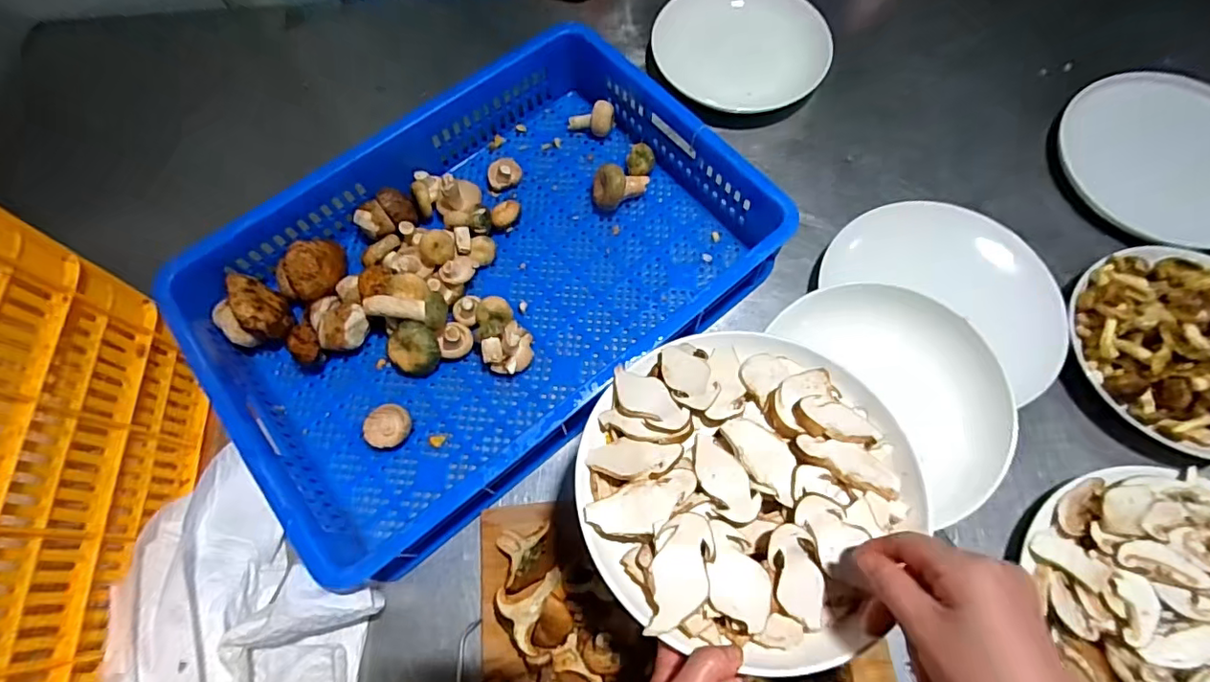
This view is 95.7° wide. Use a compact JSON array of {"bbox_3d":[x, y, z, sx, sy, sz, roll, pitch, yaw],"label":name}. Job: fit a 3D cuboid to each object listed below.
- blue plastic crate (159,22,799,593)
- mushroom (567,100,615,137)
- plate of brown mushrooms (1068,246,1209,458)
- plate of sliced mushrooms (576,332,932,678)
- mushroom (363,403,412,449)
[{"bbox_3d":[-0.133,-0.076,0.627,0.567,0.118,0.394,-39,73,-12],"label":"blue plastic crate"},{"bbox_3d":[-0.018,-0.288,0.720,0.063,0.041,0.038,-3,69,0],"label":"mushroom"},{"bbox_3d":[0.630,0.001,0.583,0.230,0.051,0.223,-1,69,1],"label":"plate of brown mushrooms"},{"bbox_3d":[0.103,0.099,0.403,0.235,0.045,0.235,-3,57,5],"label":"plate of sliced mushrooms"},{"bbox_3d":[-0.231,0.090,0.585,0.046,0.014,0.045,-1,87,-3],"label":"mushroom"}]

